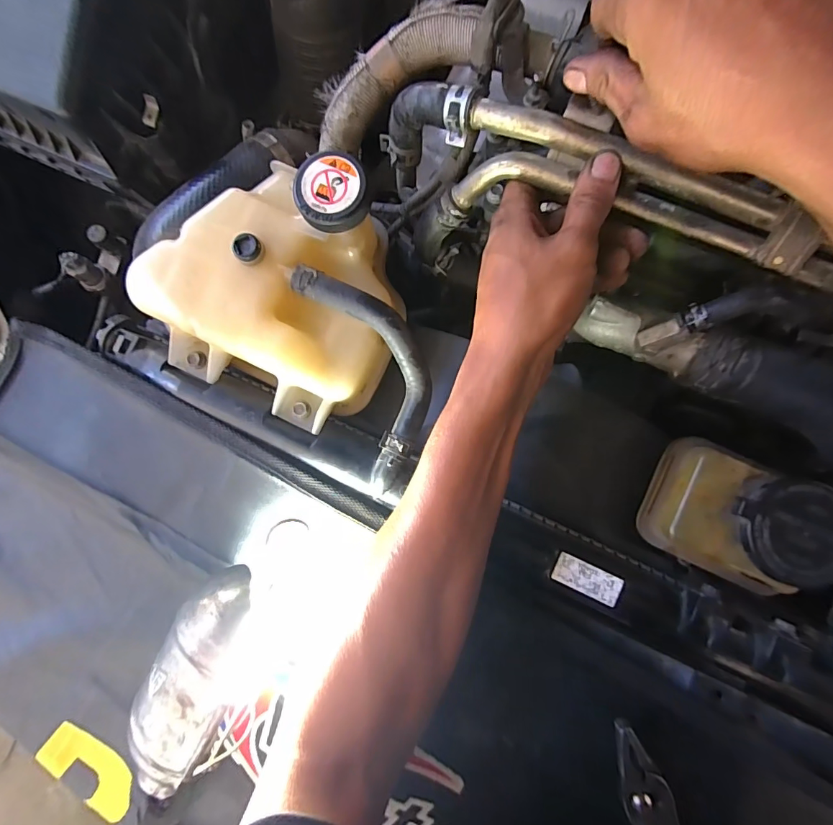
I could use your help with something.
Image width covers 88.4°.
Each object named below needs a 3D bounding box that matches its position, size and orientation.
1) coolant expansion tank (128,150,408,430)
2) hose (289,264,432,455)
[{"bbox_3d":[-0.100,-0.092,0.312,0.176,0.083,0.169,26,90,6],"label":"coolant expansion tank"},{"bbox_3d":[-0.028,-0.041,0.294,0.052,0.030,0.139,-29,85,3],"label":"hose"}]

